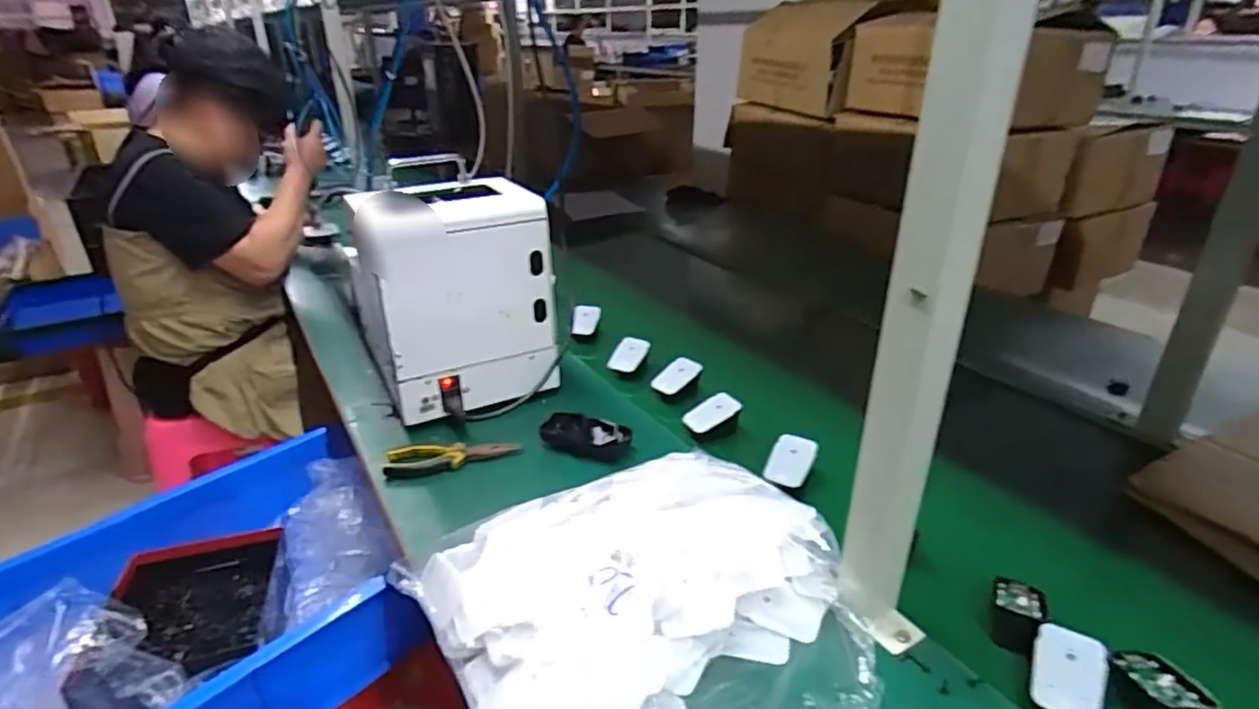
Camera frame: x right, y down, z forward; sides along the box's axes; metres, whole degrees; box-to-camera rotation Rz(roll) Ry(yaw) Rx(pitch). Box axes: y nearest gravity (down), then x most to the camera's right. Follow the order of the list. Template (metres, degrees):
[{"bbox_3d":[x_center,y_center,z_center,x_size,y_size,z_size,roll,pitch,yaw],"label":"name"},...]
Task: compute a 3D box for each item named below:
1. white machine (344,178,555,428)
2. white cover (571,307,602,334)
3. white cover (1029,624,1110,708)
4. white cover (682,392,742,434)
[{"bbox_3d":[-0.224,-0.077,0.899,0.222,0.267,0.181,-10,28,-17],"label":"white machine"},{"bbox_3d":[-0.072,-0.058,1.126,0.059,0.047,0.008,-2,9,-41],"label":"white cover"},{"bbox_3d":[0.335,0.243,0.510,0.052,0.007,0.067,18,54,16],"label":"white cover"},{"bbox_3d":[0.105,0.075,0.852,0.071,0.009,0.038,-32,61,-3],"label":"white cover"}]

